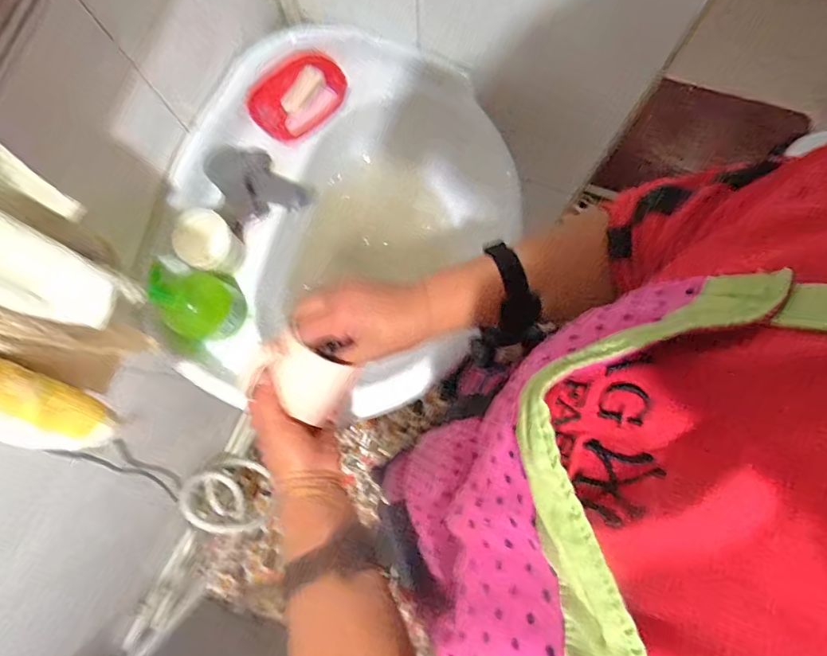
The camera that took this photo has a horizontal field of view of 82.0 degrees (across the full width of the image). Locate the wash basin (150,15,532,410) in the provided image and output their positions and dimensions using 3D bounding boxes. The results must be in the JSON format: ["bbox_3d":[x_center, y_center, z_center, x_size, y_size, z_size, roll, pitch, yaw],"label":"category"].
[{"bbox_3d":[-0.118,-0.146,0.728,0.421,0.188,0.549,21,81,5],"label":"wash basin"}]

